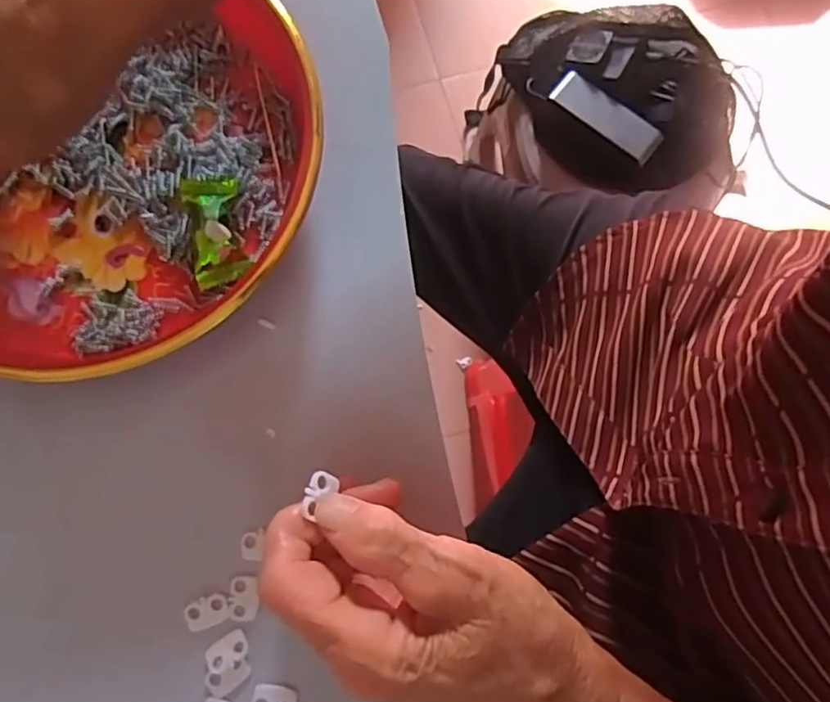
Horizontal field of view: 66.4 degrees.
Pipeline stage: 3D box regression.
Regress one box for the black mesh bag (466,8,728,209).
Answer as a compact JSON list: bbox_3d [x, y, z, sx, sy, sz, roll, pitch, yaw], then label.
[{"bbox_3d":[0.223,-0.280,0.743,0.297,0.139,0.177,14,78,3],"label":"black mesh bag"}]

